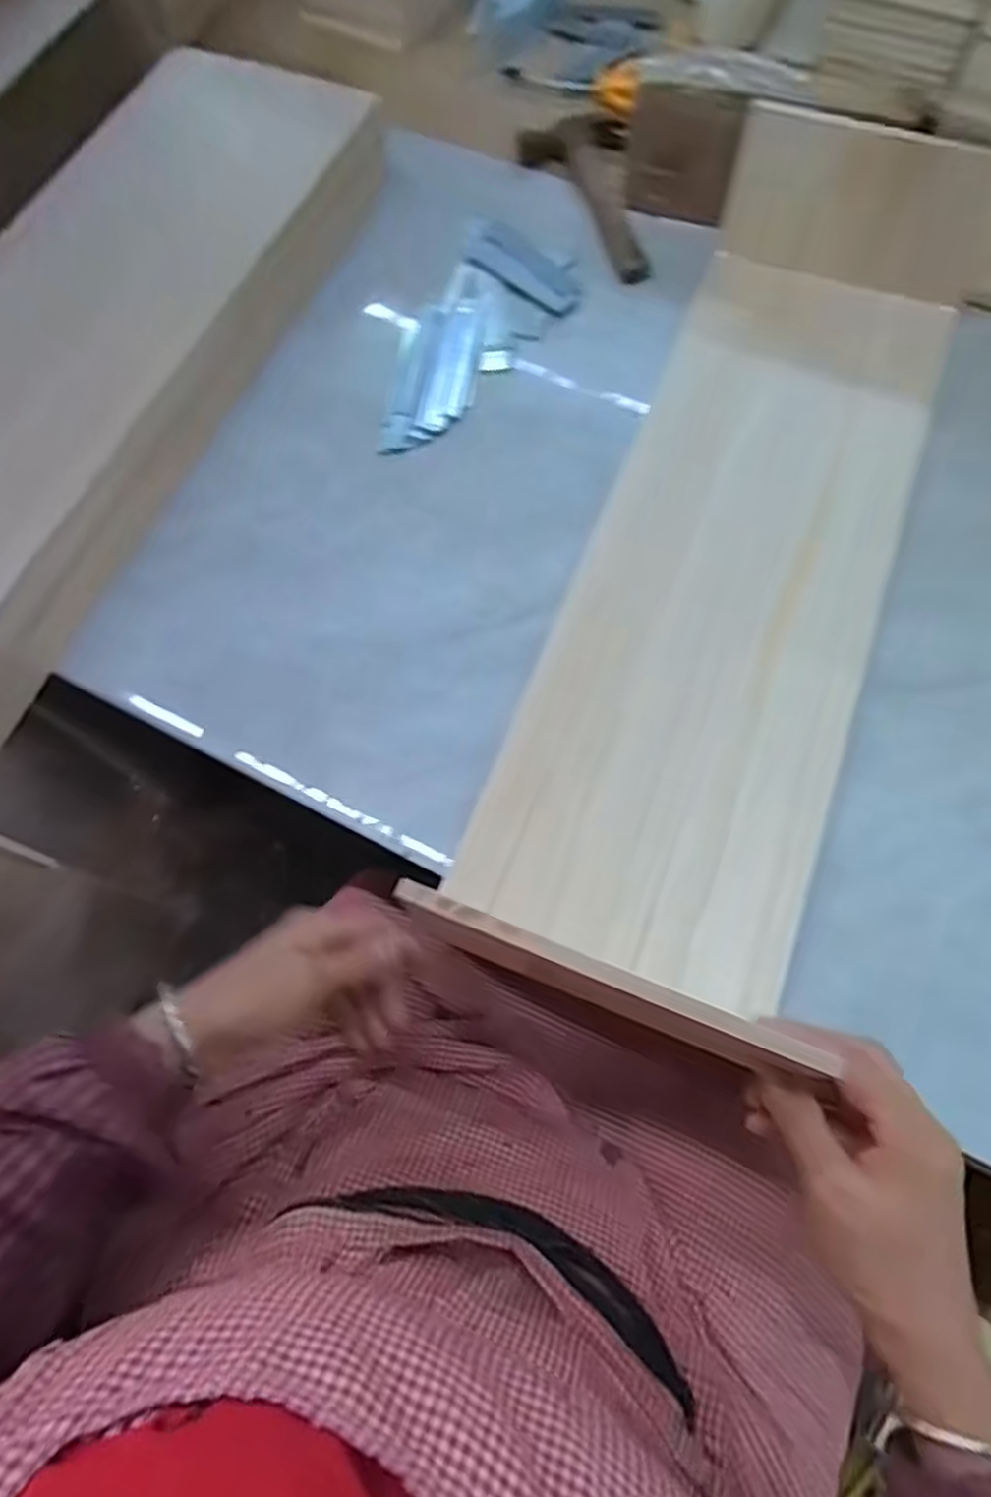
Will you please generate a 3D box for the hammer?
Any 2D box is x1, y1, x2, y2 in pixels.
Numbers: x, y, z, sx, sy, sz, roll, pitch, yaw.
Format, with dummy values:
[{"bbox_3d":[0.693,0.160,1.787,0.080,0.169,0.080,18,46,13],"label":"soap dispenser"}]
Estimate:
[{"bbox_3d":[0.077,-0.470,0.642,0.087,0.033,0.175,-7,68,-3],"label":"hammer"}]

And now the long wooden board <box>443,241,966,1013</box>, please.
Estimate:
[{"bbox_3d":[0.161,-0.120,0.503,0.193,0.021,0.539,20,69,8],"label":"long wooden board"}]

